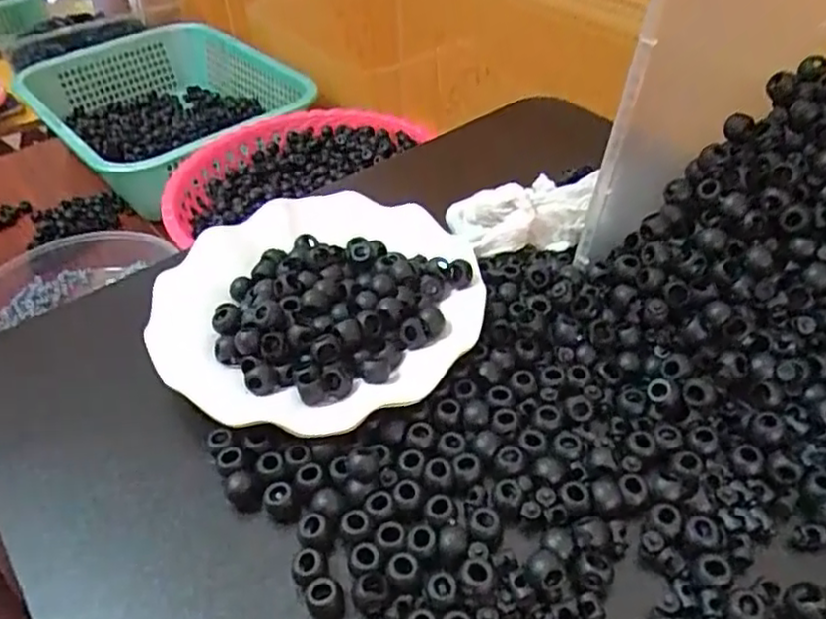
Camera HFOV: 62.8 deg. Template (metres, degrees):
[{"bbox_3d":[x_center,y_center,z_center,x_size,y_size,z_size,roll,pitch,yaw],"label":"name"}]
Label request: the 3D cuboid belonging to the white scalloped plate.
[{"bbox_3d":[-0.052,-0.010,0.380,0.169,0.017,0.172,-2,44,2],"label":"white scalloped plate"}]

